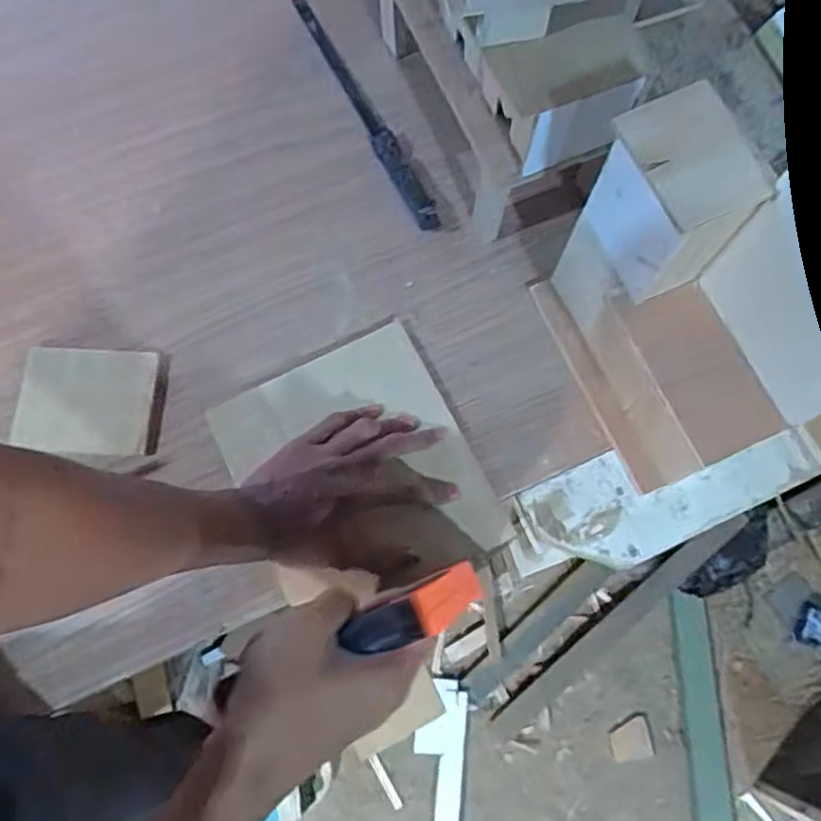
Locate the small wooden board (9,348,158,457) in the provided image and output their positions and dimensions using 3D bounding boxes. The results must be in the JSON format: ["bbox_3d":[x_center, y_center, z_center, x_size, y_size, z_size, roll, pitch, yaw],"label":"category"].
[{"bbox_3d":[-0.264,-0.009,0.582,0.099,0.017,0.088,1,76,-2],"label":"small wooden board"}]

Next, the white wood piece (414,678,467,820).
[{"bbox_3d":[0.046,0.600,1.196,0.080,0.029,0.280,5,71,3],"label":"white wood piece"}]

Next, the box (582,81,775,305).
[{"bbox_3d":[0.160,-0.134,0.453,0.061,0.105,0.087,-19,77,-7],"label":"box"}]

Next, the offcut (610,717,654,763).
[{"bbox_3d":[0.366,0.549,1.188,0.063,0.004,0.059,-11,77,-5],"label":"offcut"}]

